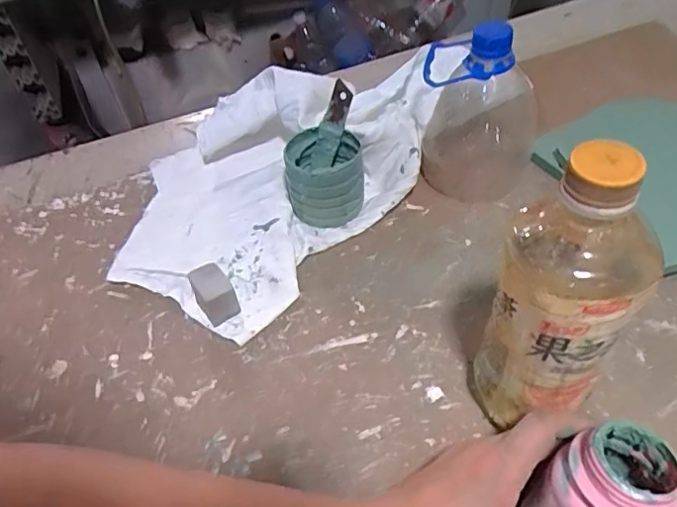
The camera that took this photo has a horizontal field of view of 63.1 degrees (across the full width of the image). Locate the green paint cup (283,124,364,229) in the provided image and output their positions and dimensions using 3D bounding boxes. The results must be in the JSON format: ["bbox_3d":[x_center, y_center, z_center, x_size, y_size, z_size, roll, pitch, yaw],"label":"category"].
[{"bbox_3d":[-0.012,-0.064,0.473,0.063,0.070,0.056,-4,51,1],"label":"green paint cup"}]

